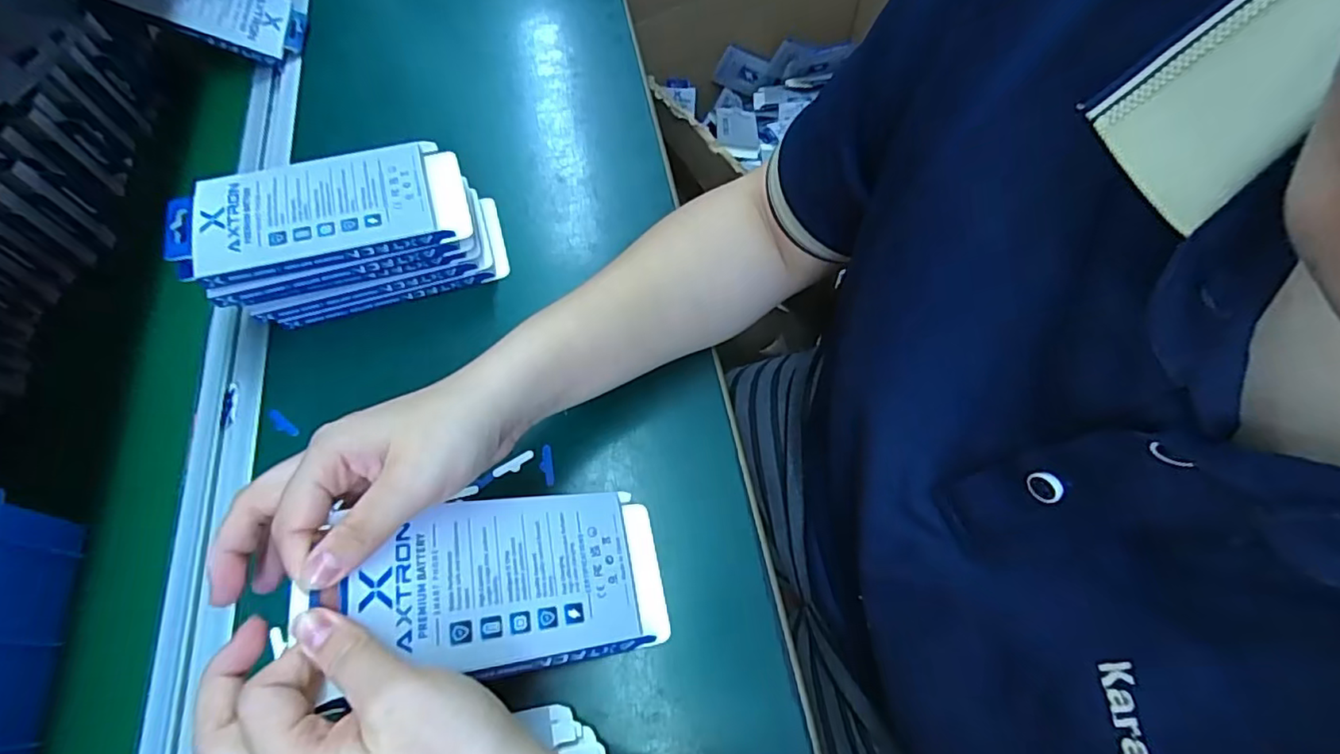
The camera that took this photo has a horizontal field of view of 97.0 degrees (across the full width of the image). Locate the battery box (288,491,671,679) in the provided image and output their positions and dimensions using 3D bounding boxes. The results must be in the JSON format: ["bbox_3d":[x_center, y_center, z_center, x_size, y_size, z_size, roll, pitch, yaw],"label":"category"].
[{"bbox_3d":[-0.078,0.102,0.296,0.163,0.012,0.081,2,62,-30],"label":"battery box"}]

